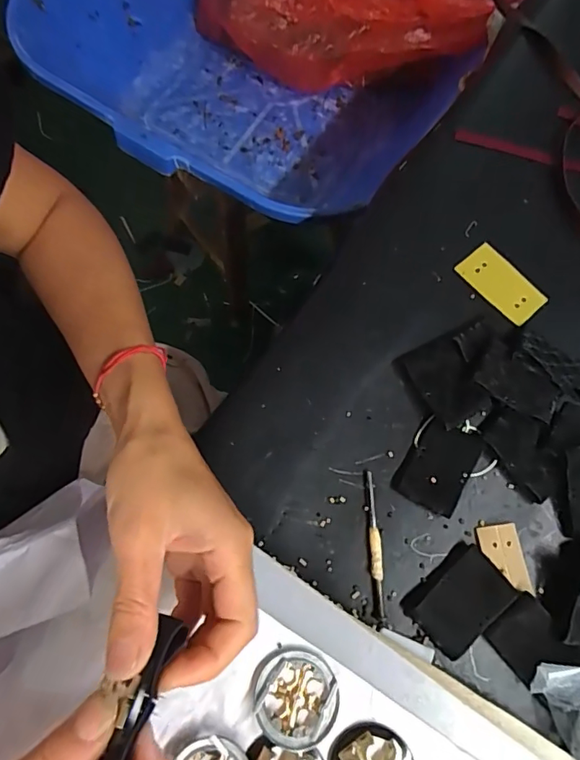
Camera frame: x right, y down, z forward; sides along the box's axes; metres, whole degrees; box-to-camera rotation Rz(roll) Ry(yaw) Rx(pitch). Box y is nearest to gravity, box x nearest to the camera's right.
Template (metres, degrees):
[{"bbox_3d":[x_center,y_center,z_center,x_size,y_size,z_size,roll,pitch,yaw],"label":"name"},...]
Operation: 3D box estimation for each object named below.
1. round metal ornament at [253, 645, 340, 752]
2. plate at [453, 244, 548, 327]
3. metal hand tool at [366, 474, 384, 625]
[{"bbox_3d":[0.003,0.169,0.264,0.044,0.007,0.044,8,73,2],"label":"round metal ornament"},{"bbox_3d":[0.165,-0.074,0.388,0.036,0.005,0.066,-41,80,-5],"label":"plate"},{"bbox_3d":[0.057,0.110,0.333,0.008,0.005,0.093,-2,73,-1],"label":"metal hand tool"}]

